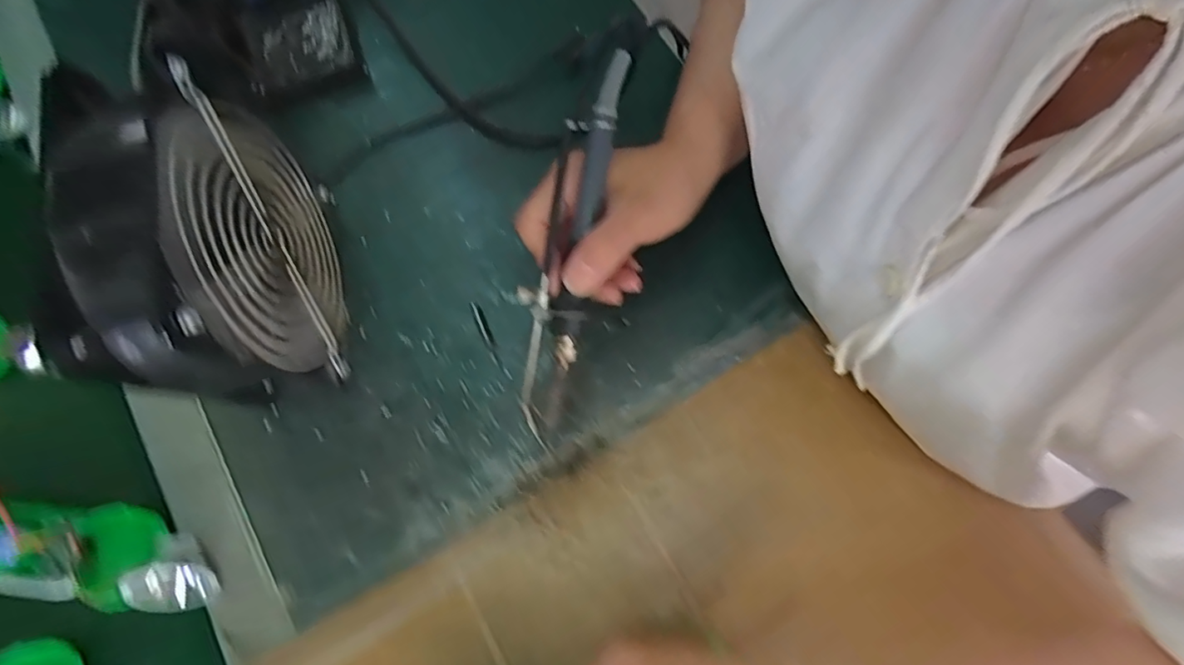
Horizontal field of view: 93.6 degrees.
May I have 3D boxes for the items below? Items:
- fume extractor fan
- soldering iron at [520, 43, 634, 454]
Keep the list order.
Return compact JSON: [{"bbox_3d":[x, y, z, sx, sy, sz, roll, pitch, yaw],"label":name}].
[{"bbox_3d":[-0.183,-0.035,0.286,0.059,0.155,0.138,-6,77,4],"label":"fume extractor fan"},{"bbox_3d":[-0.012,-0.040,0.292,0.034,0.018,0.201,14,101,5],"label":"soldering iron"}]

